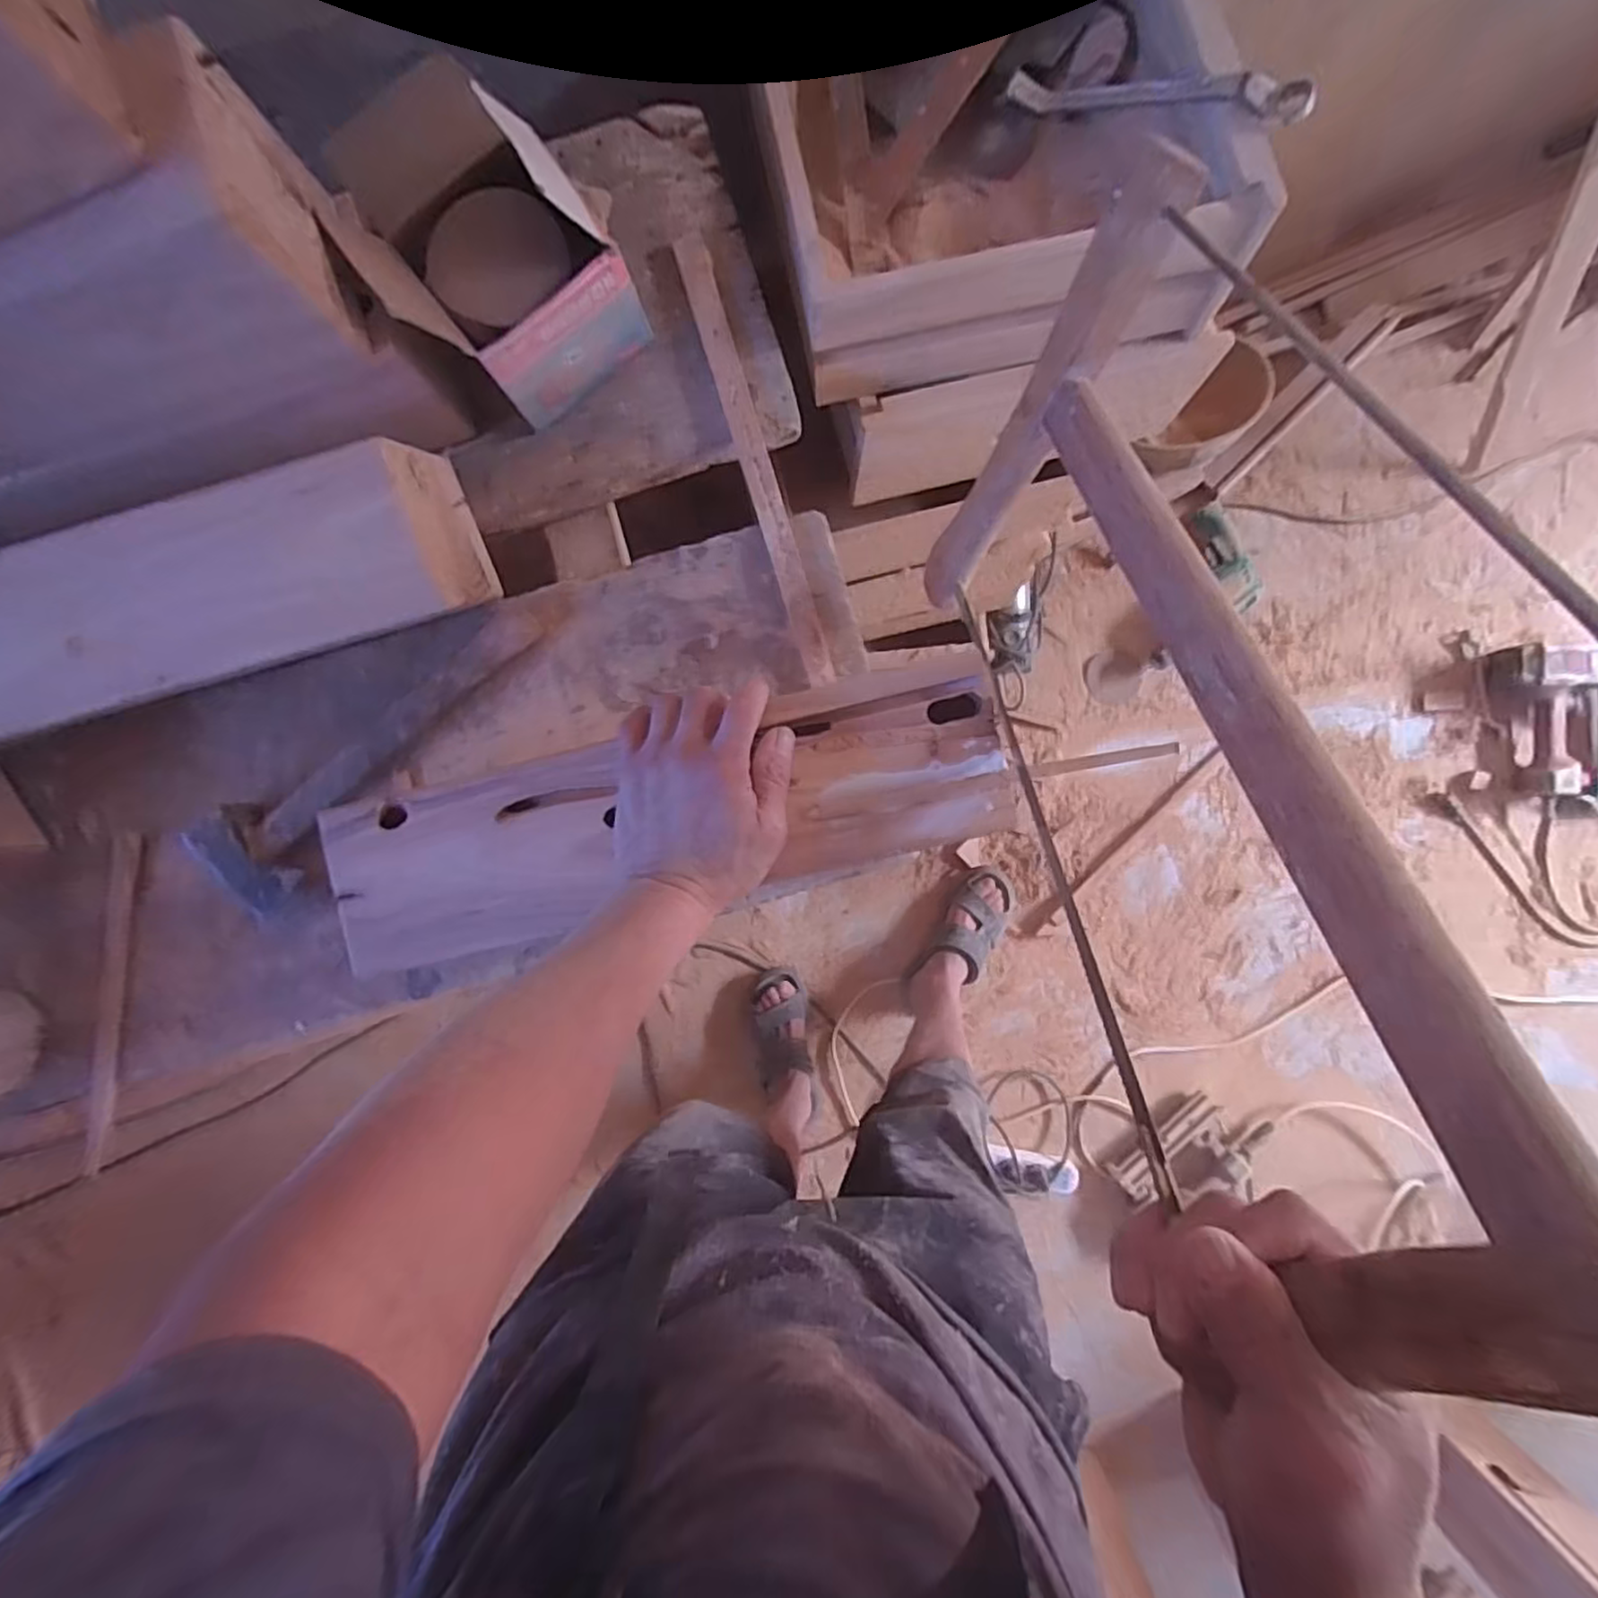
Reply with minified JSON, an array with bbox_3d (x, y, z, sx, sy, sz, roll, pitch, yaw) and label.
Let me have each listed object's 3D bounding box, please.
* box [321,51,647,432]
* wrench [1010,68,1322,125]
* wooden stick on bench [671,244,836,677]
[{"bbox_3d":[-0.219,-0.384,0.519,0.156,0.151,0.128,-37,86,1],"label":"box"},{"bbox_3d":[0.284,-0.565,0.559,0.233,0.032,0.025,32,94,27],"label":"wrench"},{"bbox_3d":[-0.037,-0.279,0.571,0.027,0.016,0.384,-16,87,2],"label":"wooden stick on bench"}]

